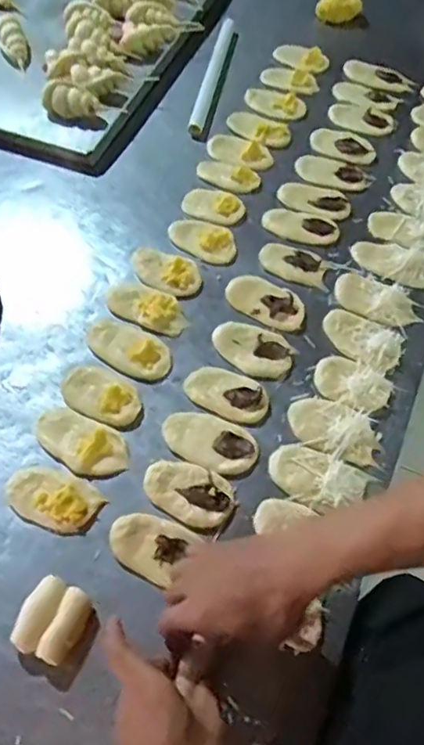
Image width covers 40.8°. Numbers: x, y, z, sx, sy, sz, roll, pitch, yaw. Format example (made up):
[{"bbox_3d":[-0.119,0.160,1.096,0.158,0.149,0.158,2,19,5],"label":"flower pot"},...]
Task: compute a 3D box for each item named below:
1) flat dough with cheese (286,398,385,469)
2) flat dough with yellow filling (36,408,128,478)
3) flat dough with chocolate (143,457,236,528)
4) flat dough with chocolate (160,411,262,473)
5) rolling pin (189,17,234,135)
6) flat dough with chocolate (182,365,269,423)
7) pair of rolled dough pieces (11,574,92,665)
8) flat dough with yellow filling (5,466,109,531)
[{"bbox_3d":[0.131,0.059,0.601,0.101,0.009,0.056,21,62,11],"label":"flat dough with cheese"},{"bbox_3d":[-0.138,0.070,0.590,0.106,0.022,0.056,22,62,12],"label":"flat dough with yellow filling"},{"bbox_3d":[-0.023,0.116,0.562,0.090,0.014,0.055,20,62,11],"label":"flat dough with chocolate"},{"bbox_3d":[-0.003,0.072,0.597,0.102,0.010,0.056,23,62,12],"label":"flat dough with chocolate"},{"bbox_3d":[0.005,-0.495,0.924,0.026,0.024,0.307,10,60,5],"label":"rolling pin"},{"bbox_3d":[0.016,0.021,0.623,0.093,0.010,0.051,23,62,12],"label":"flat dough with chocolate"},{"bbox_3d":[-0.139,0.216,0.499,0.055,0.023,0.061,22,62,12],"label":"pair of rolled dough pieces"},{"bbox_3d":[-0.158,0.122,0.561,0.092,0.015,0.052,19,61,10],"label":"flat dough with yellow filling"}]

